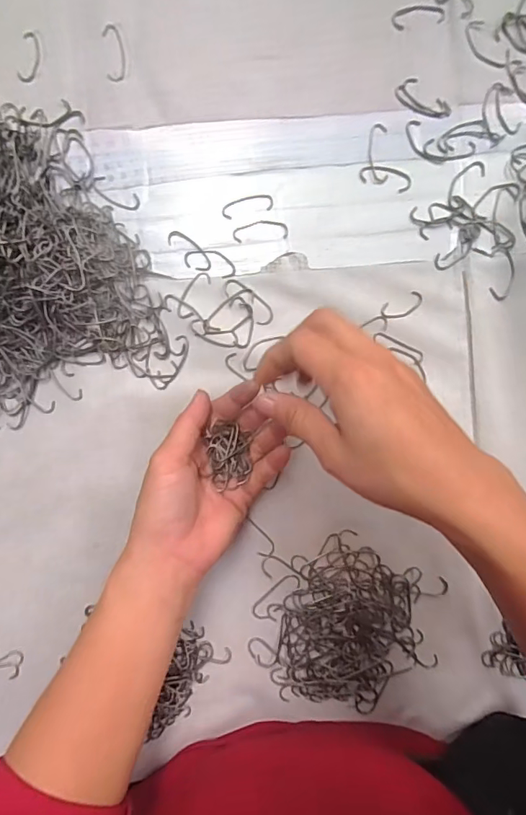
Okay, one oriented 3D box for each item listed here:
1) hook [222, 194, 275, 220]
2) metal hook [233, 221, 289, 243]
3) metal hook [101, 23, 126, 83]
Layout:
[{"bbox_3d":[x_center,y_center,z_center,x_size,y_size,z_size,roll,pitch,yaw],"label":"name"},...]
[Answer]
[{"bbox_3d":[-0.011,-0.146,0.335,0.037,0.004,0.013,-13,93,1],"label":"hook"},{"bbox_3d":[-0.002,-0.129,0.337,0.040,0.004,0.014,-6,94,1],"label":"metal hook"},{"bbox_3d":[-0.104,-0.249,0.325,0.014,0.004,0.039,-7,94,1],"label":"metal hook"}]

